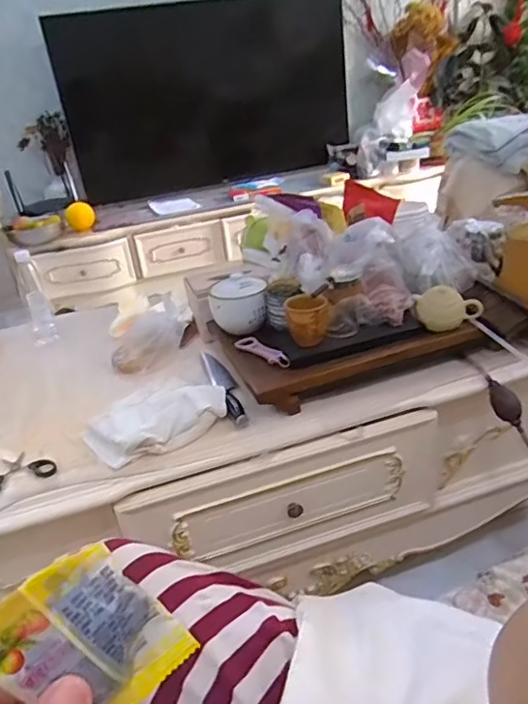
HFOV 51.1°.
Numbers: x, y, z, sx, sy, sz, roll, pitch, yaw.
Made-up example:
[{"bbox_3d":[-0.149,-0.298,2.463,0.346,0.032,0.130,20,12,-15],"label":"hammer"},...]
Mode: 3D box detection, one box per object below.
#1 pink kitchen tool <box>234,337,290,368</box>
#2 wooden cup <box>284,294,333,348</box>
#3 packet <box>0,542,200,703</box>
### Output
[{"bbox_3d":[-0.004,-0.001,1.041,0.040,0.017,0.145,-22,30,-26],"label":"pink kitchen tool"},{"bbox_3d":[0.083,-0.048,0.995,0.081,0.093,0.067,-6,27,5],"label":"wooden cup"},{"bbox_3d":[-0.065,0.106,0.201,0.053,0.074,0.008,-43,23,-15],"label":"packet"}]

